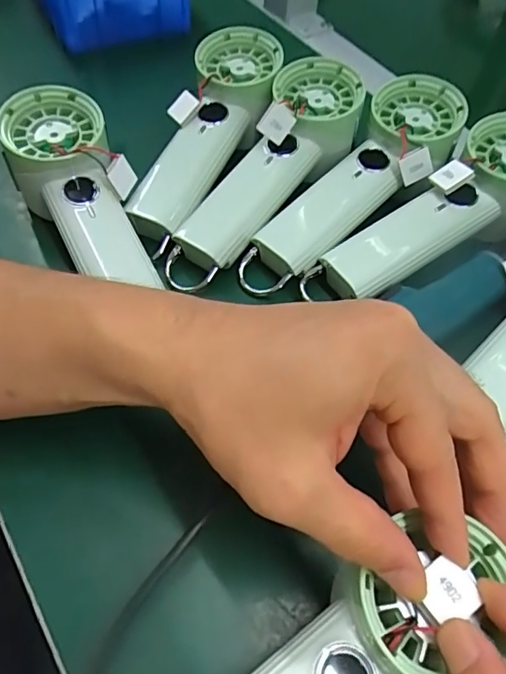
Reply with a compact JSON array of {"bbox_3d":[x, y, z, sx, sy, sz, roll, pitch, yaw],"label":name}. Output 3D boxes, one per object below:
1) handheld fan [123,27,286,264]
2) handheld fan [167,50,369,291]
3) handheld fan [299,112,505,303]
[{"bbox_3d":[-0.030,-0.140,0.363,0.059,0.041,0.173,21,71,11],"label":"handheld fan"},{"bbox_3d":[0.011,-0.113,0.342,0.059,0.046,0.190,31,74,16],"label":"handheld fan"},{"bbox_3d":[0.123,-0.079,0.341,0.181,0.048,0.061,-33,63,-4],"label":"handheld fan"}]

